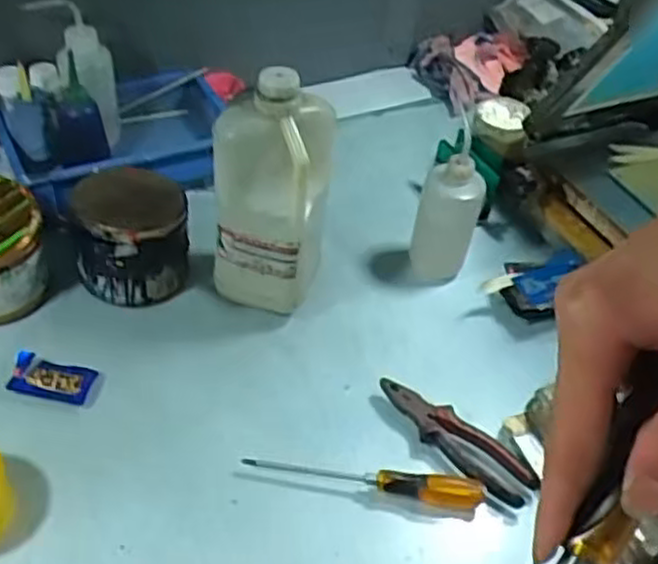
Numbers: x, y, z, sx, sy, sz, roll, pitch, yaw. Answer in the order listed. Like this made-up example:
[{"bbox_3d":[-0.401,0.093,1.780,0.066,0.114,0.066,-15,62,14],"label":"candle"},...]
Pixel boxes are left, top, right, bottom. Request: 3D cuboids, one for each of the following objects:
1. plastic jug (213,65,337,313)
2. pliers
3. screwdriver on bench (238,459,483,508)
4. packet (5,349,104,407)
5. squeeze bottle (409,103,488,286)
[{"bbox_3d":[-0.061,-0.093,0.864,0.120,0.283,0.103,11,46,4],"label":"plastic jug"},{"bbox_3d":[0.133,0.163,0.820,0.191,0.017,0.052,38,53,27],"label":"pliers"},{"bbox_3d":[0.036,0.197,0.776,0.240,0.024,0.030,9,45,2],"label":"screwdriver on bench"},{"bbox_3d":[-0.298,0.105,0.837,0.099,0.010,0.050,12,46,6],"label":"packet"},{"bbox_3d":[0.149,-0.094,0.940,0.073,0.204,0.057,16,46,10],"label":"squeeze bottle"}]

